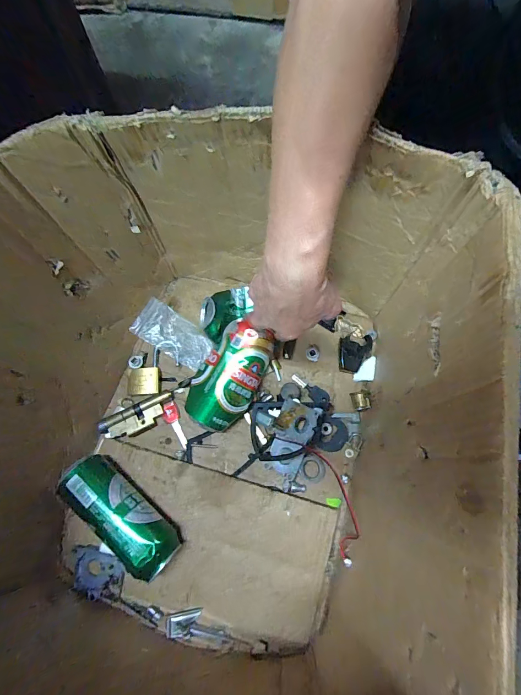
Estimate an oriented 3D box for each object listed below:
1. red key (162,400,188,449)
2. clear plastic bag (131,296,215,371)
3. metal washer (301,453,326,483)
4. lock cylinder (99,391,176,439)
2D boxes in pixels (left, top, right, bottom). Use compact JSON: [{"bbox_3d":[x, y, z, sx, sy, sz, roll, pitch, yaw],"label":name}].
[{"bbox_3d":[-0.129,0.116,0.513,0.024,0.006,0.072,-18,71,-6],"label":"red key"},{"bbox_3d":[-0.130,-0.016,0.537,0.134,0.026,0.063,31,74,11],"label":"clear plastic bag"},{"bbox_3d":[0.072,0.170,0.478,0.038,0.004,0.033,34,86,2],"label":"metal washer"},{"bbox_3d":[-0.181,0.103,0.509,0.110,0.013,0.040,-26,72,-8],"label":"lock cylinder"}]

